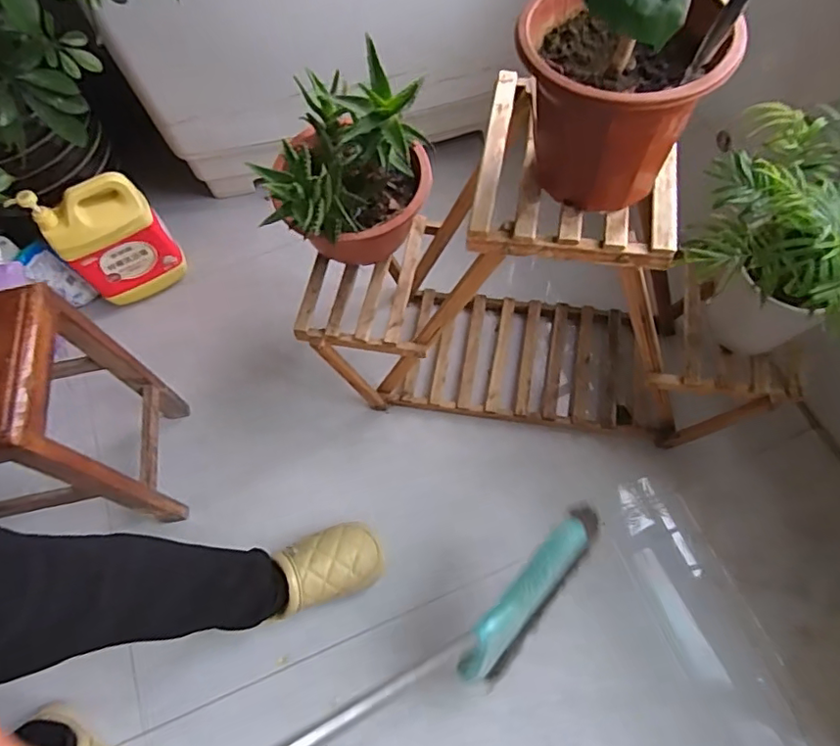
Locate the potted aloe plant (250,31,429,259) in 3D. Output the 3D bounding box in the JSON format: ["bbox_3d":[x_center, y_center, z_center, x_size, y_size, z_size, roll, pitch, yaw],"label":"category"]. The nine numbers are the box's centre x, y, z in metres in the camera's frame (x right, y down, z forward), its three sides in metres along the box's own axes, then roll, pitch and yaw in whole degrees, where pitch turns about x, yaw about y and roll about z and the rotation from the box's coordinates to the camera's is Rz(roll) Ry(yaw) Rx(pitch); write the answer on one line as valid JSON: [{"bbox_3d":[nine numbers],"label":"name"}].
[{"bbox_3d":[-0.085,-0.253,0.746,0.179,0.265,0.208,4,65,5],"label":"potted aloe plant"}]

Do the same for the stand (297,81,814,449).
[{"bbox_3d":[0.177,-0.129,0.860,0.692,0.536,0.270,7,66,6],"label":"stand"}]

